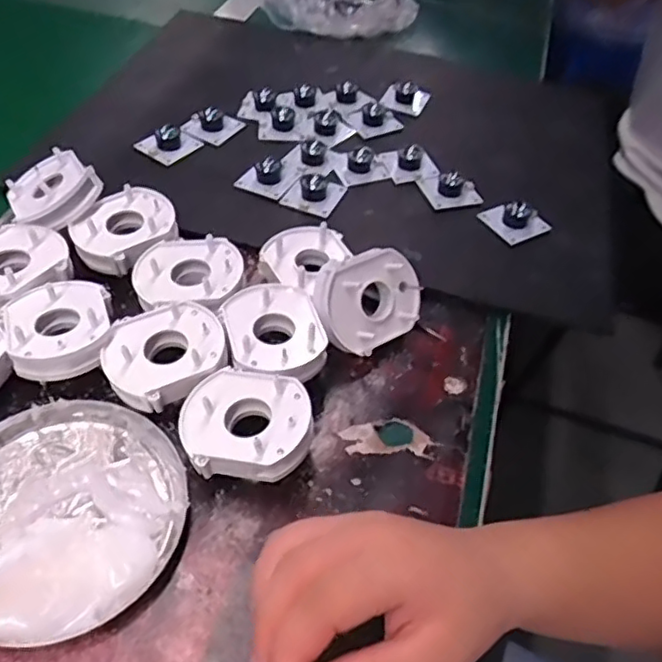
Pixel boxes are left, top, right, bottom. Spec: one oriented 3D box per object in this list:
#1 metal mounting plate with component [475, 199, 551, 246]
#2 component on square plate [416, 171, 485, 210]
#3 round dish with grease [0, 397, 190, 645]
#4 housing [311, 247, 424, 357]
[{"bbox_3d":[0.149,-0.092,0.503,0.038,0.020,0.042,-21,55,-23],"label":"metal mounting plate with component"},{"bbox_3d":[0.101,-0.122,0.534,0.042,0.019,0.042,-7,51,-12],"label":"component on square plate"},{"bbox_3d":[-0.143,0.088,0.322,0.127,0.030,0.127,3,49,-4],"label":"round dish with grease"},{"bbox_3d":[0.025,-0.020,0.406,0.069,0.061,0.023,-25,14,-25],"label":"housing"}]

